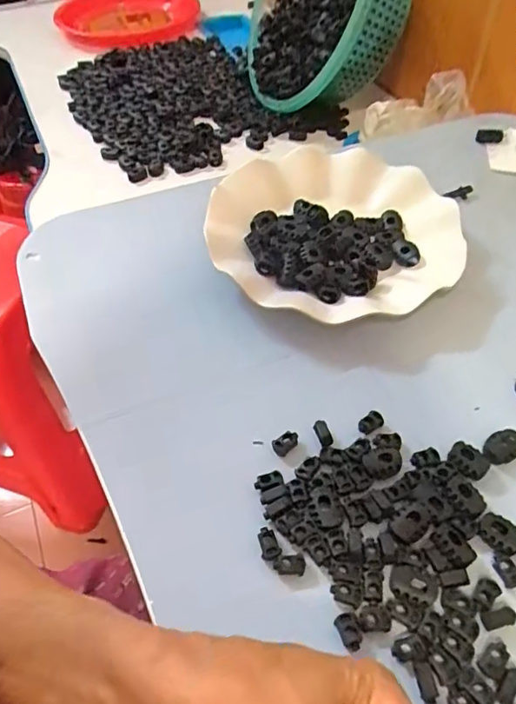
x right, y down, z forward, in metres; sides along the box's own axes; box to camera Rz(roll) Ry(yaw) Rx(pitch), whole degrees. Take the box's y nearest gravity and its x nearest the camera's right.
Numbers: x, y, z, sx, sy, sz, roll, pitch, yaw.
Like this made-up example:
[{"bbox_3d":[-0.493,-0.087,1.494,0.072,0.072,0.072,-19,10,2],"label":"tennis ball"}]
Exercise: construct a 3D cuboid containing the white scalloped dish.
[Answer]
[{"bbox_3d":[0.050,-0.089,0.396,0.167,0.021,0.170,-1,50,1],"label":"white scalloped dish"}]

